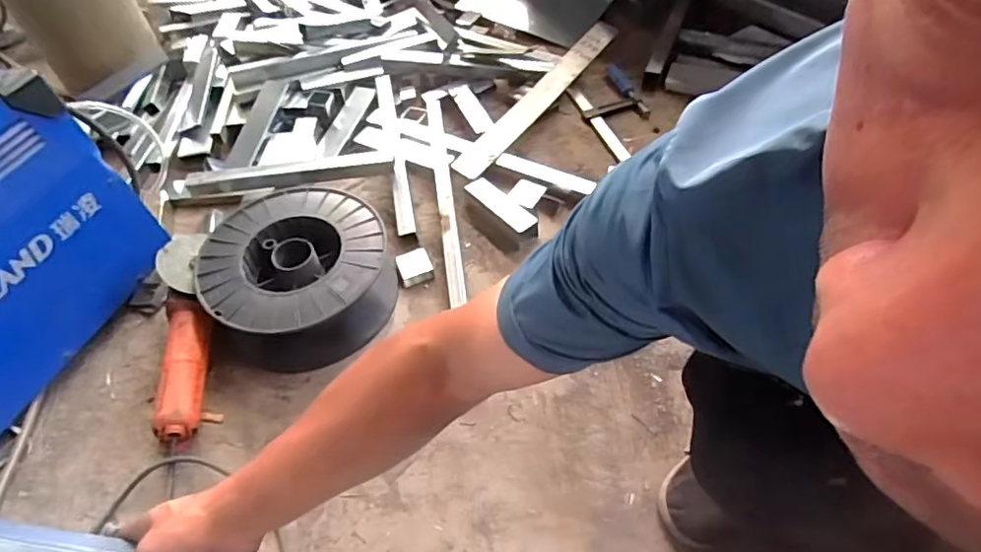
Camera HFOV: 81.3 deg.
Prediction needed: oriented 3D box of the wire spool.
[{"bbox_3d":[-0.272,0.006,0.845,0.263,0.122,0.262,21,56,21],"label":"wire spool"}]

